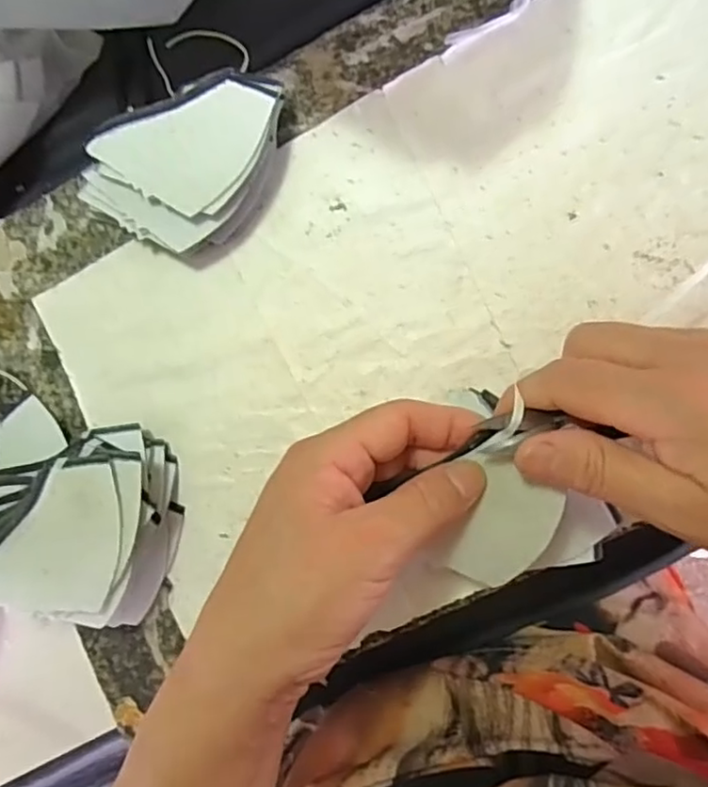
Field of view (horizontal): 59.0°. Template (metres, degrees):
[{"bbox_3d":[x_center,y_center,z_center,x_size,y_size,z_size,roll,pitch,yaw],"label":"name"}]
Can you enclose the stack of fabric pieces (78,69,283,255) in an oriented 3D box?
[{"bbox_3d":[-0.086,-0.124,0.324,0.084,0.032,0.093,26,92,8],"label":"stack of fabric pieces"}]

